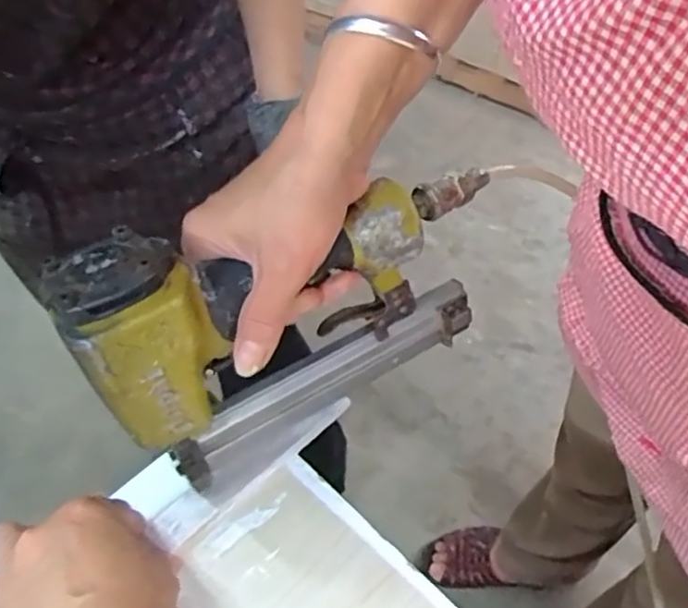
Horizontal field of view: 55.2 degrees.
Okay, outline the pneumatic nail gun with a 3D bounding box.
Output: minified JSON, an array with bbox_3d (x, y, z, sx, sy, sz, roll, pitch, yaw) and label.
[{"bbox_3d":[-0.023,-0.001,0.377,0.233,0.159,0.062,-28,55,-16],"label":"pneumatic nail gun"}]

